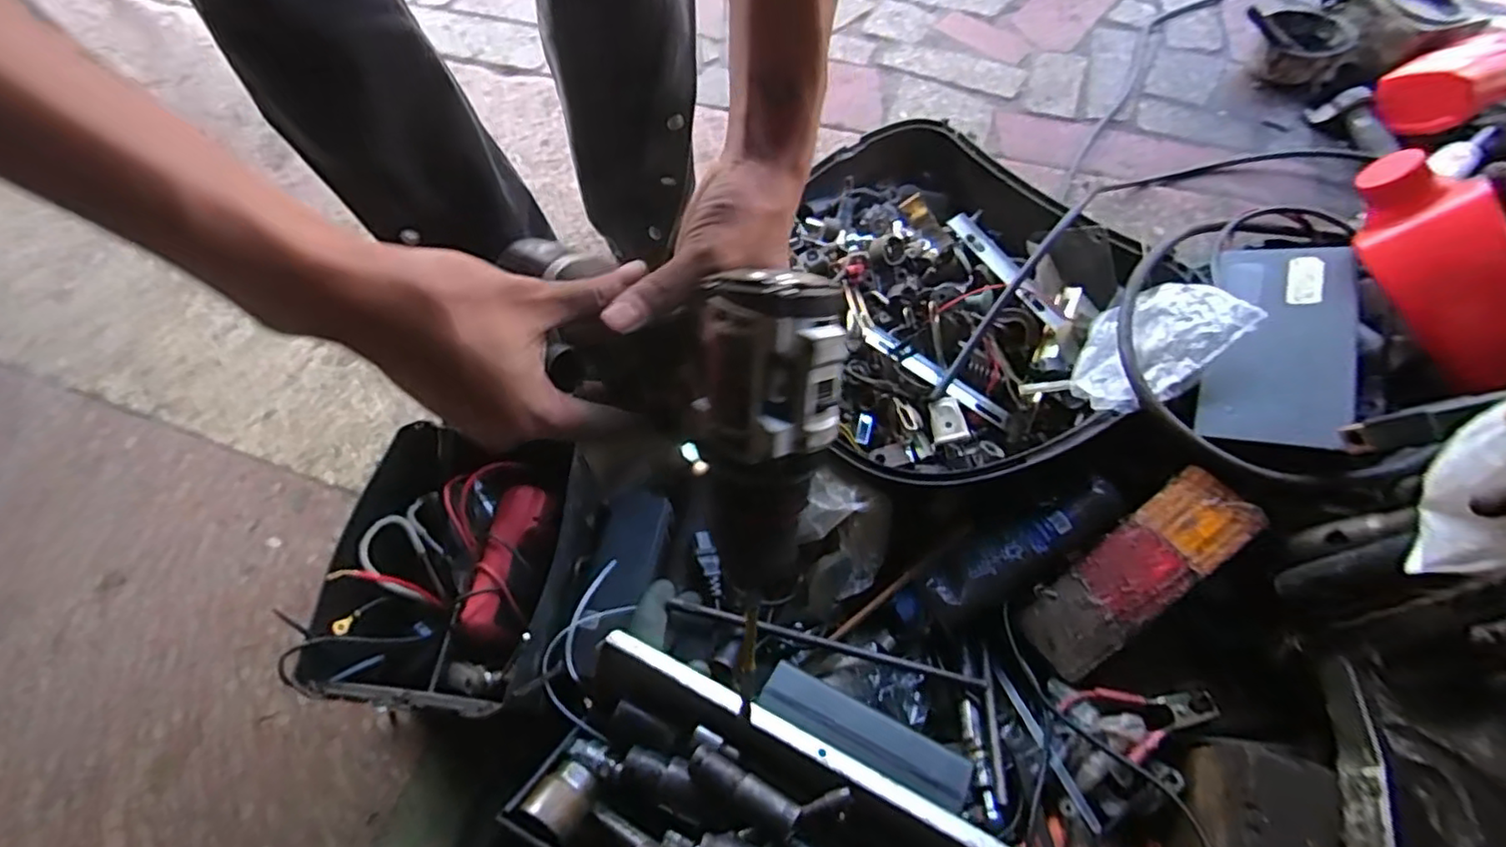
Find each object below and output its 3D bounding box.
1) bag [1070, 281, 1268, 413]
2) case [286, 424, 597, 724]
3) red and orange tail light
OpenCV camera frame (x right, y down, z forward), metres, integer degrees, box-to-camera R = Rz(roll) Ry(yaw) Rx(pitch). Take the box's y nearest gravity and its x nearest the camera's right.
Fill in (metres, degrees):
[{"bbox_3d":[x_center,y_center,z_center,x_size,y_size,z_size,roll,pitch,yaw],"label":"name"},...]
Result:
[{"bbox_3d":[0.301,-0.062,0.505,0.117,0.020,0.087,-37,39,17],"label":"bag"},{"bbox_3d":[-0.240,0.129,0.540,0.181,0.078,0.198,7,61,7],"label":"case"},{"bbox_3d":[0.286,0.116,0.499,0.060,0.029,0.182,47,108,21],"label":"red and orange tail light"}]

